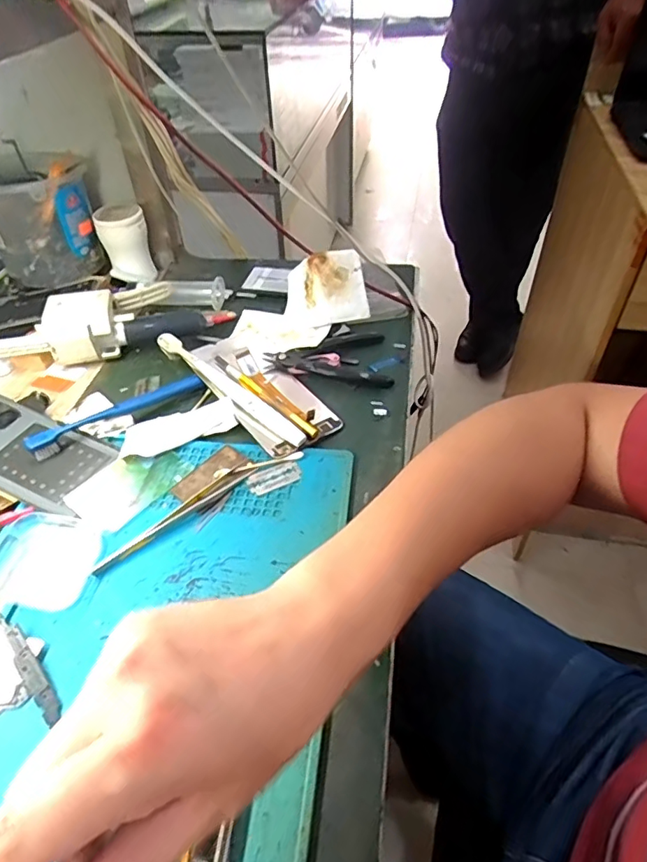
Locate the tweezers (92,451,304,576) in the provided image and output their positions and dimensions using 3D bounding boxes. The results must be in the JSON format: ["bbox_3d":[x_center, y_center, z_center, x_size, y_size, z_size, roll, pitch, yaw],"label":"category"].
[{"bbox_3d":[-0.092,0.051,0.401,0.169,0.006,0.024,-29,51,-24],"label":"tweezers"}]

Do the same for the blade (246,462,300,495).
[{"bbox_3d":[-0.038,0.037,0.417,0.041,0.004,0.019,-22,55,-15],"label":"blade"}]

